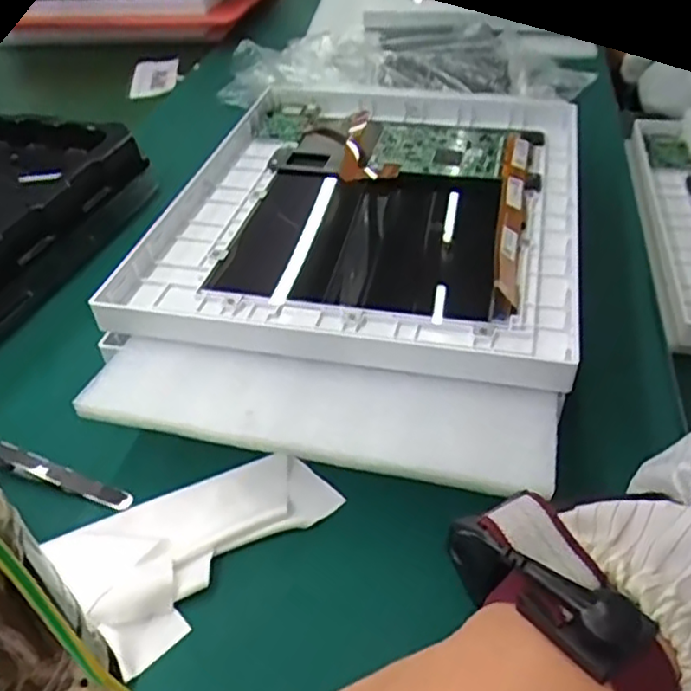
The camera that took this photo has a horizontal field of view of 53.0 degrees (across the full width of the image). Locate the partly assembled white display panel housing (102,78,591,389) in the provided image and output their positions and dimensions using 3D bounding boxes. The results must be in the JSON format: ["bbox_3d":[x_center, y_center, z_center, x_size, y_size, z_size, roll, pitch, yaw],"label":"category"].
[{"bbox_3d":[0.019,-0.099,0.456,0.254,0.033,0.327,7,43,13],"label":"partly assembled white display panel housing"}]

